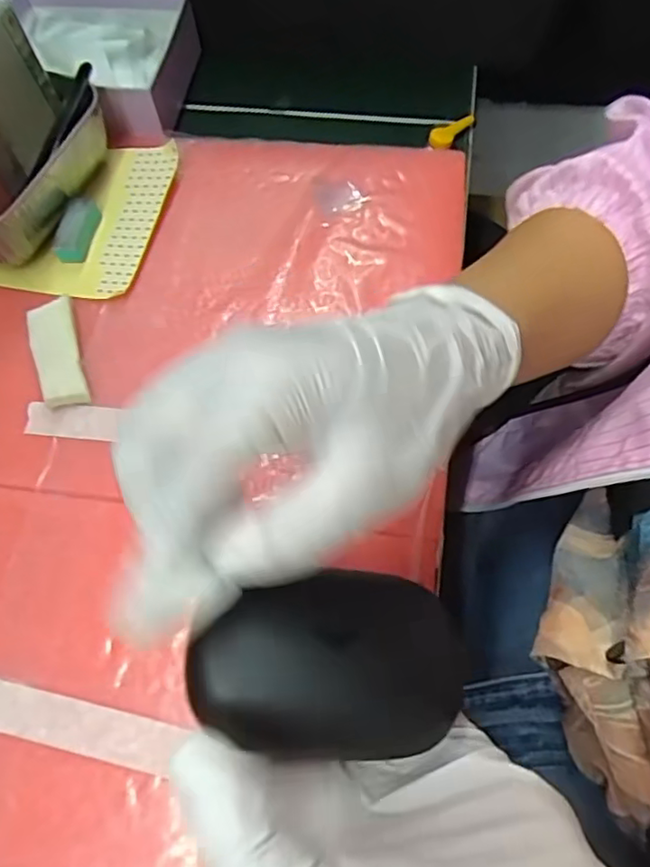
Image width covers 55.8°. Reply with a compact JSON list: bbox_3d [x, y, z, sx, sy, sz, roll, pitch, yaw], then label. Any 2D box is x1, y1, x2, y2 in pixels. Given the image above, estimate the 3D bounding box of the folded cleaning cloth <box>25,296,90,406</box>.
[{"bbox_3d":[-0.148,-0.043,0.340,0.025,0.009,0.069,-19,65,-7],"label":"folded cleaning cloth"}]

